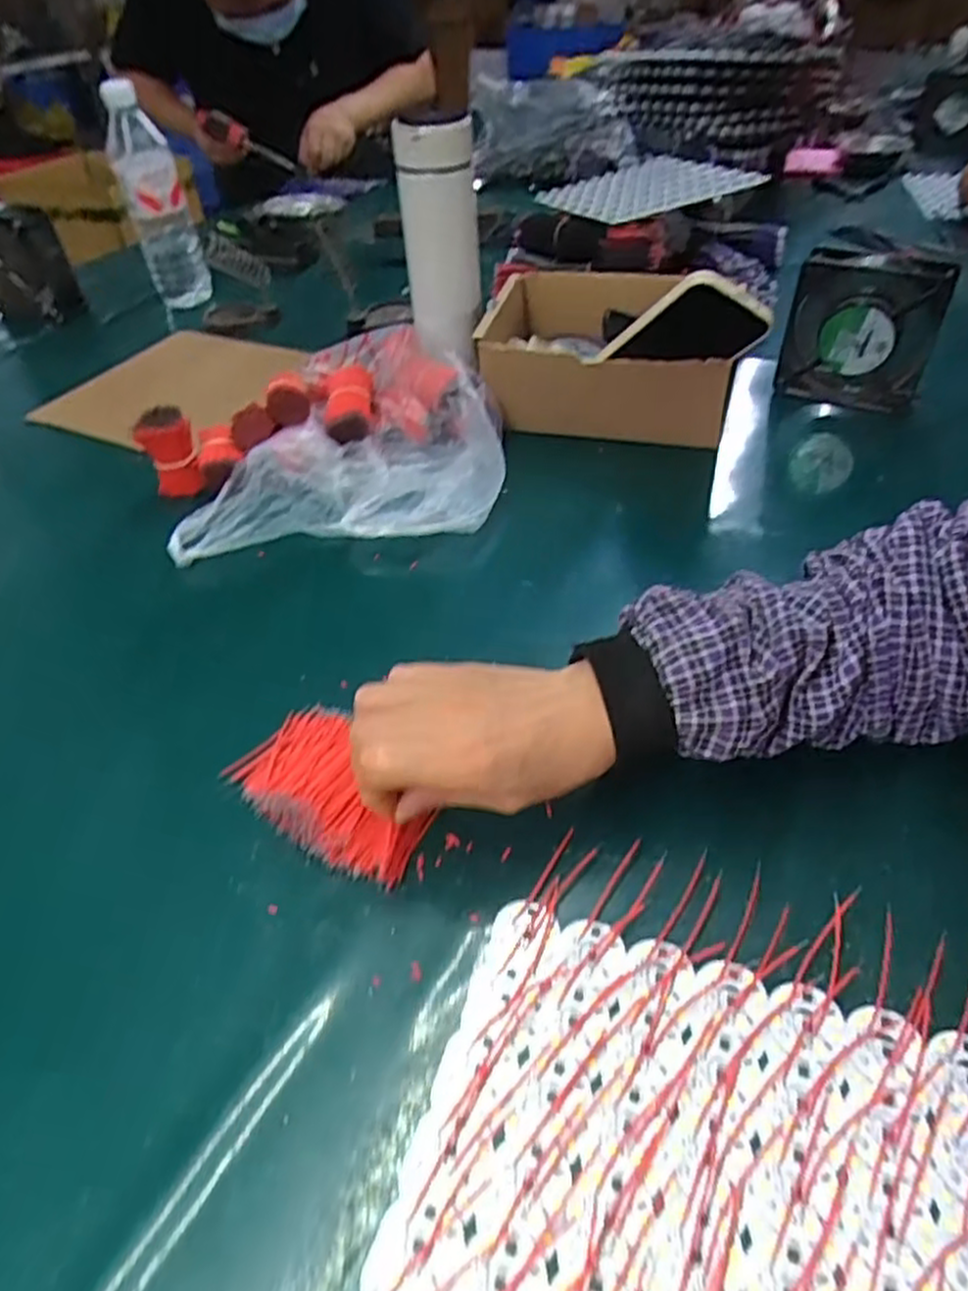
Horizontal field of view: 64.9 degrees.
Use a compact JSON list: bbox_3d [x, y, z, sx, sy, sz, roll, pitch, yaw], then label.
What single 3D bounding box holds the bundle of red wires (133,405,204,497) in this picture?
[{"bbox_3d":[-0.260,-0.158,0.630,0.044,0.064,0.039,-19,45,-16],"label":"bundle of red wires"}]

